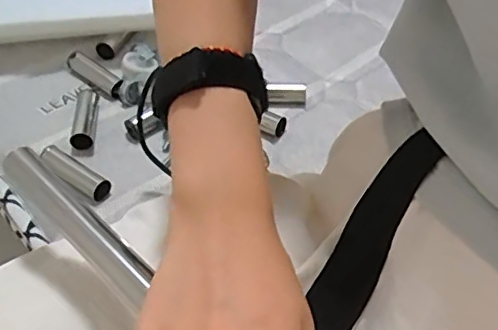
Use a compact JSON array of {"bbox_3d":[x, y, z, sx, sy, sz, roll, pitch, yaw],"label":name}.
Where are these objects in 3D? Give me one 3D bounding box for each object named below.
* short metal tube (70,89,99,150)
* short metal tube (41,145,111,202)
[{"bbox_3d":[-0.171,-0.054,0.600,0.022,0.020,0.088,-4,46,-5],"label":"short metal tube"},{"bbox_3d":[-0.162,0.007,0.539,0.069,0.027,0.022,30,52,25],"label":"short metal tube"}]

